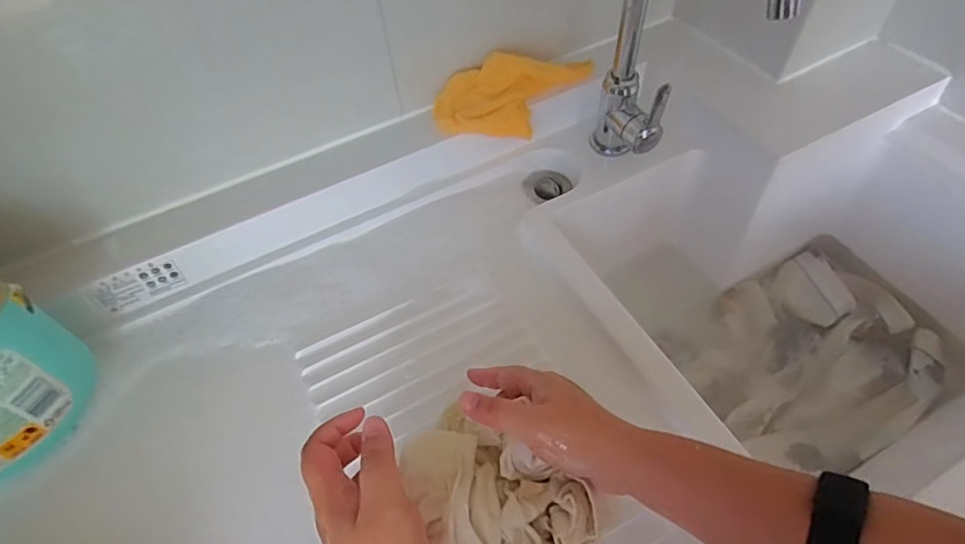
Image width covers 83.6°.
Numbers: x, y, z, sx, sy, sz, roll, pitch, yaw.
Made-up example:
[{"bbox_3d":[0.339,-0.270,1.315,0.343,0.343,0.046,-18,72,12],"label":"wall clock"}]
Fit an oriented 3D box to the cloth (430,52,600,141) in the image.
[{"bbox_3d":[0.045,-0.211,0.636,0.202,0.062,0.070,-15,55,-8],"label":"cloth"}]

